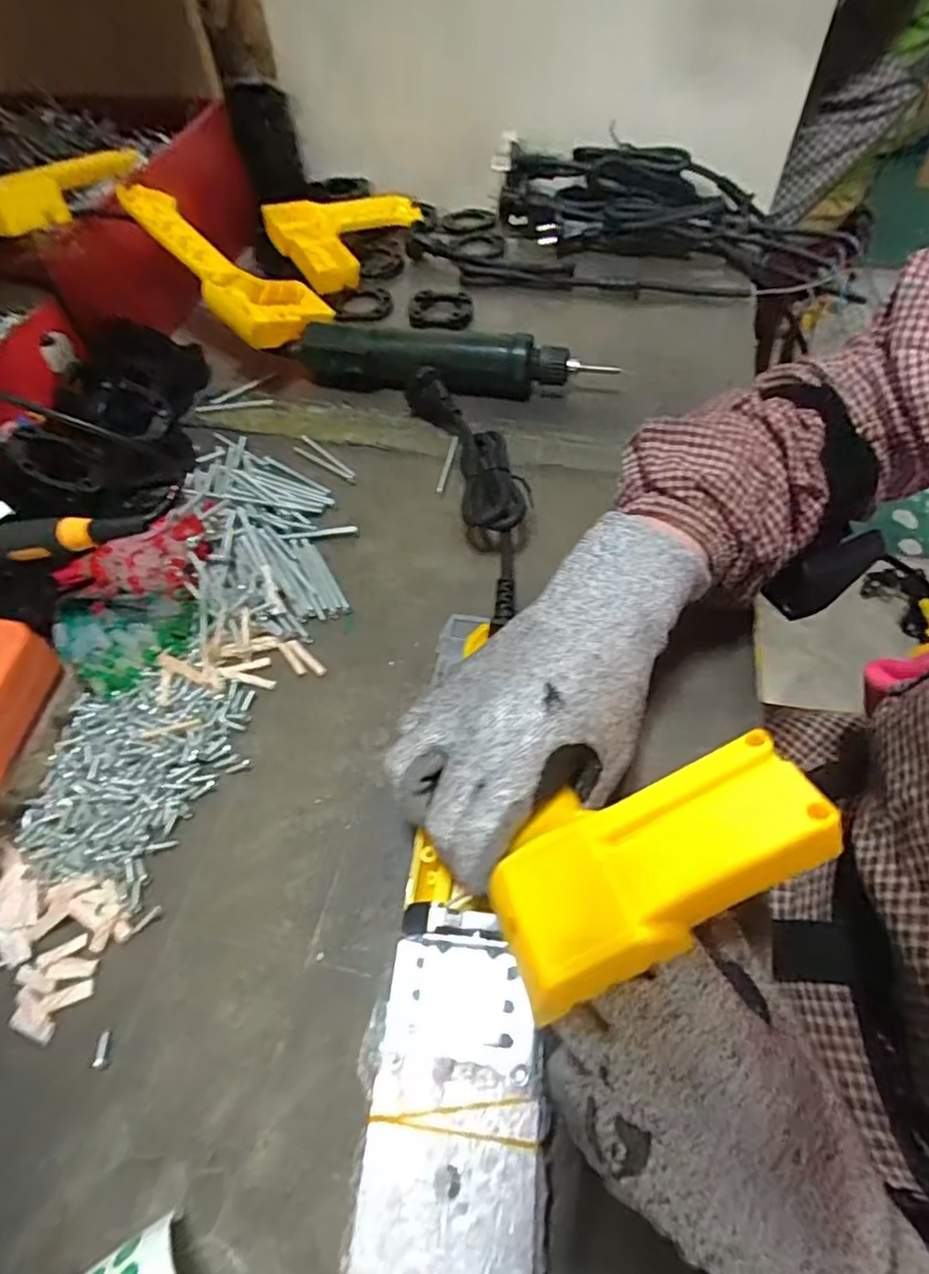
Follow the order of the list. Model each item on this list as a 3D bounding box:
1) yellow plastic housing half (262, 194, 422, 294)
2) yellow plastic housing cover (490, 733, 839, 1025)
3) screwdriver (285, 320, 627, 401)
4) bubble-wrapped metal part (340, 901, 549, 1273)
[{"bbox_3d":[-0.113,-0.401,0.632,0.155,0.038,0.121,-14,57,-8],"label":"yellow plastic housing half"},{"bbox_3d":[0.068,0.075,0.219,0.103,0.036,0.053,-30,38,3],"label":"yellow plastic housing cover"},{"bbox_3d":[-0.012,-0.215,0.502,0.245,0.040,0.045,10,57,8],"label":"screwdriver"},{"bbox_3d":[-0.006,0.187,0.210,0.063,0.012,0.177,3,55,2],"label":"bubble-wrapped metal part"}]

